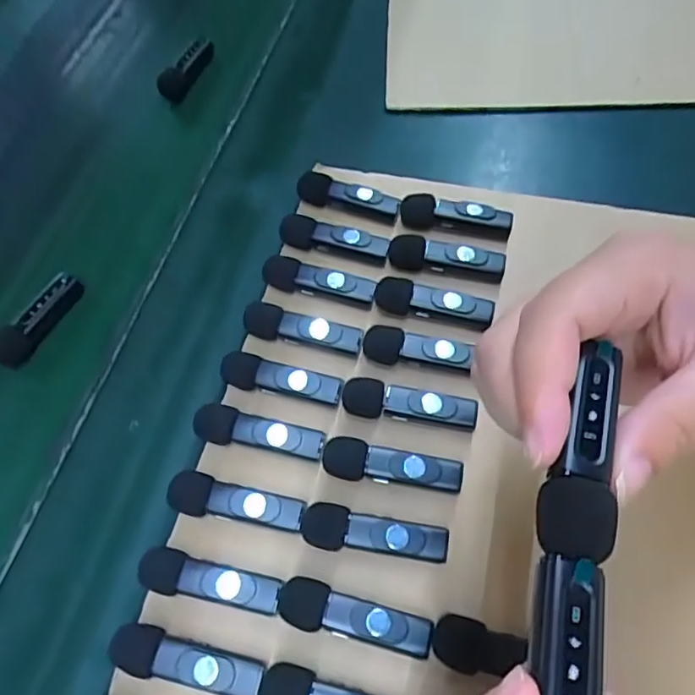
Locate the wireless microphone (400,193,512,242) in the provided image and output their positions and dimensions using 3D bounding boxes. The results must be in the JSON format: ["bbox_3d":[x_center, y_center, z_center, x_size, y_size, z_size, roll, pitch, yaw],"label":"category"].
[{"bbox_3d":[0.063,-0.077,0.340,0.063,0.015,0.016,11,62,14],"label":"wireless microphone"}]

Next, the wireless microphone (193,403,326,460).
[{"bbox_3d":[-0.043,0.043,0.283,0.063,0.013,0.018,11,62,14],"label":"wireless microphone"}]

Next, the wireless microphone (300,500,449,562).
[{"bbox_3d":[0.012,0.084,0.259,0.064,0.010,0.019,6,61,11],"label":"wireless microphone"}]

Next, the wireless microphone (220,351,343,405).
[{"bbox_3d":[-0.034,0.016,0.298,0.063,0.015,0.018,10,62,13],"label":"wireless microphone"}]

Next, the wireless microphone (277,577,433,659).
[{"bbox_3d":[0.003,0.113,0.243,0.064,0.013,0.019,11,62,14],"label":"wireless microphone"}]

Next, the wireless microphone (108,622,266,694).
[{"bbox_3d":[-0.066,0.130,0.238,0.063,0.013,0.018,11,62,14],"label":"wireless microphone"}]

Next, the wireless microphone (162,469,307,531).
[{"bbox_3d":[-0.052,0.073,0.268,0.062,0.014,0.019,11,63,14],"label":"wireless microphone"}]

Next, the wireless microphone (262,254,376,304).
[{"bbox_3d":[-0.016,-0.038,0.322,0.062,0.011,0.015,9,62,13],"label":"wireless microphone"}]

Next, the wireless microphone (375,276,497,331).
[{"bbox_3d":[0.046,-0.024,0.311,0.062,0.012,0.018,14,63,15],"label":"wireless microphone"}]

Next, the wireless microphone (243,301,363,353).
[{"bbox_3d":[-0.024,-0.012,0.309,0.062,0.013,0.018,7,62,12],"label":"wireless microphone"}]

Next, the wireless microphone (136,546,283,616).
[{"bbox_3d":[-0.060,0.102,0.253,0.063,0.013,0.017,8,62,12],"label":"wireless microphone"}]

